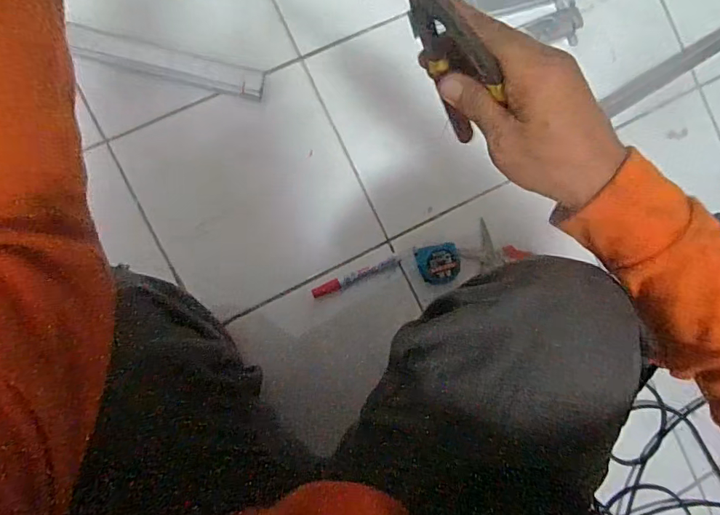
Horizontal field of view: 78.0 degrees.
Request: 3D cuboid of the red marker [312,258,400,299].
[{"bbox_3d":[-0.005,0.028,0.661,0.137,0.017,0.017,-23,93,-8],"label":"red marker"}]

